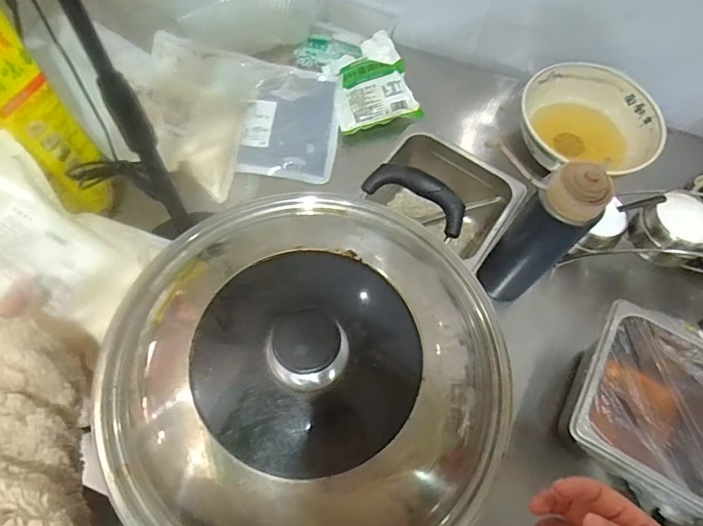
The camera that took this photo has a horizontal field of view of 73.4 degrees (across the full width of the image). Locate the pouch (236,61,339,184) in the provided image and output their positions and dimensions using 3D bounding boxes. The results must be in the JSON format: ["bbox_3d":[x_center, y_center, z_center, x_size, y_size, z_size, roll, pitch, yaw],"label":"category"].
[{"bbox_3d":[-0.094,-0.222,0.723,0.139,0.028,0.202,4,63,-1],"label":"pouch"}]

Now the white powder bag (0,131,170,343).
[{"bbox_3d":[-0.327,-0.009,0.470,0.204,0.031,0.169,37,77,-27],"label":"white powder bag"}]

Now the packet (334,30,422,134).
[{"bbox_3d":[0.029,-0.289,0.748,0.126,0.035,0.150,-15,65,-10],"label":"packet"}]

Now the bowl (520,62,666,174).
[{"bbox_3d":[0.344,-0.205,0.715,0.199,0.074,0.195,1,64,-3],"label":"bowl"}]

